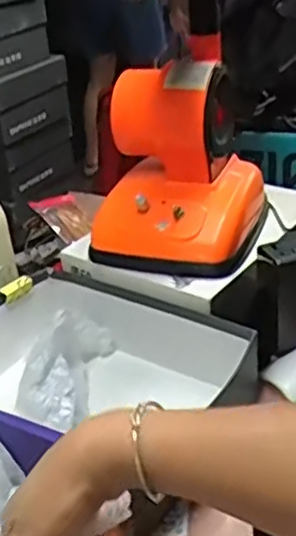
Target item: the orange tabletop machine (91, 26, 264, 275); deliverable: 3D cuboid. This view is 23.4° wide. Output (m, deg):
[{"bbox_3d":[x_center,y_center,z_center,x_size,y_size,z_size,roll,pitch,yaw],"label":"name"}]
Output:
[{"bbox_3d":[0.038,-0.130,0.853,0.187,0.205,0.181,5,32,17],"label":"orange tabletop machine"}]

